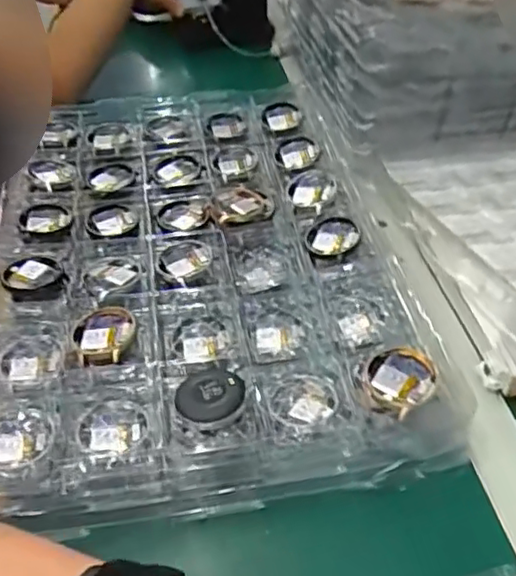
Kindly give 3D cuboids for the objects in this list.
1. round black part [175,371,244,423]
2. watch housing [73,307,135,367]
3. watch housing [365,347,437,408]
[{"bbox_3d":[-0.028,0.066,0.373,0.040,0.013,0.038,0,43,0],"label":"round black part"},{"bbox_3d":[-0.103,0.032,0.417,0.040,0.008,0.054,-12,44,-13],"label":"watch housing"},{"bbox_3d":[0.087,0.055,0.376,0.039,0.013,0.040,10,44,10],"label":"watch housing"}]

